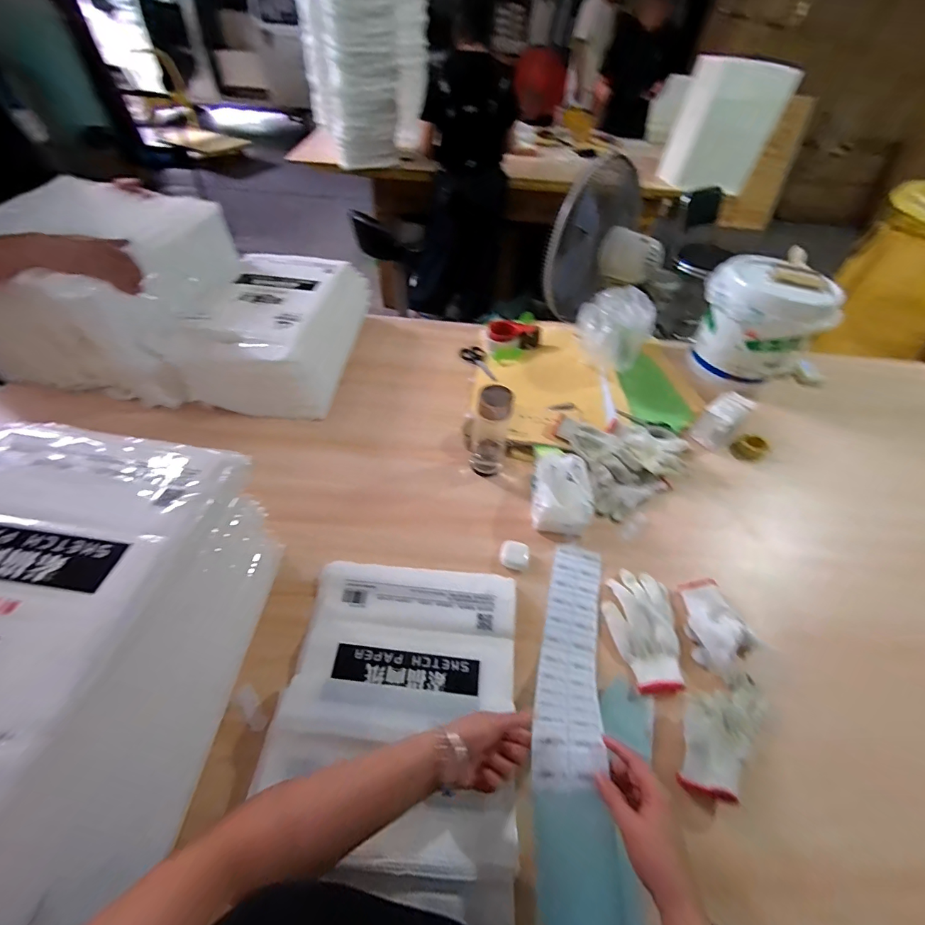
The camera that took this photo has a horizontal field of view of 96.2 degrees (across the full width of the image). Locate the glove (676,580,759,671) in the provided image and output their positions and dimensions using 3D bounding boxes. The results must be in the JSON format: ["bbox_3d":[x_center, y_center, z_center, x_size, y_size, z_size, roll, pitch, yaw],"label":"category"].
[{"bbox_3d":[0.403,0.253,0.650,0.093,0.042,0.139,6,50,1],"label":"glove"}]

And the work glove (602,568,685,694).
[{"bbox_3d":[0.283,0.256,0.651,0.110,0.019,0.182,12,49,5],"label":"work glove"}]

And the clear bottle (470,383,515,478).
[{"bbox_3d":[0.054,-0.058,0.797,0.065,0.180,0.058,10,50,5],"label":"clear bottle"}]

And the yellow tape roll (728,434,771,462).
[{"bbox_3d":[0.653,-0.034,0.945,0.054,0.043,0.067,-29,57,-27],"label":"yellow tape roll"}]

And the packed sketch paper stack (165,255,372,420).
[{"bbox_3d":[-0.440,-0.345,1.023,0.299,0.169,0.465,6,50,2],"label":"packed sketch paper stack"}]

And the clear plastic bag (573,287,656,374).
[{"bbox_3d":[0.376,-0.337,1.044,0.175,0.175,0.170,19,50,11],"label":"clear plastic bag"}]

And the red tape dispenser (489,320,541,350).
[{"bbox_3d":[0.137,-0.341,1.101,0.139,0.046,0.063,12,50,7],"label":"red tape dispenser"}]

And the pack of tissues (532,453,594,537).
[{"bbox_3d":[0.186,0.056,0.789,0.102,0.070,0.150,6,50,1],"label":"pack of tissues"}]

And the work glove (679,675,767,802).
[{"bbox_3d":[0.348,0.351,0.554,0.084,0.031,0.183,35,55,23],"label":"work glove"}]

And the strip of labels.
[{"bbox_3d":[0.161,0.261,0.603,0.082,0.063,0.375,14,29,11],"label":"strip of labels"}]

